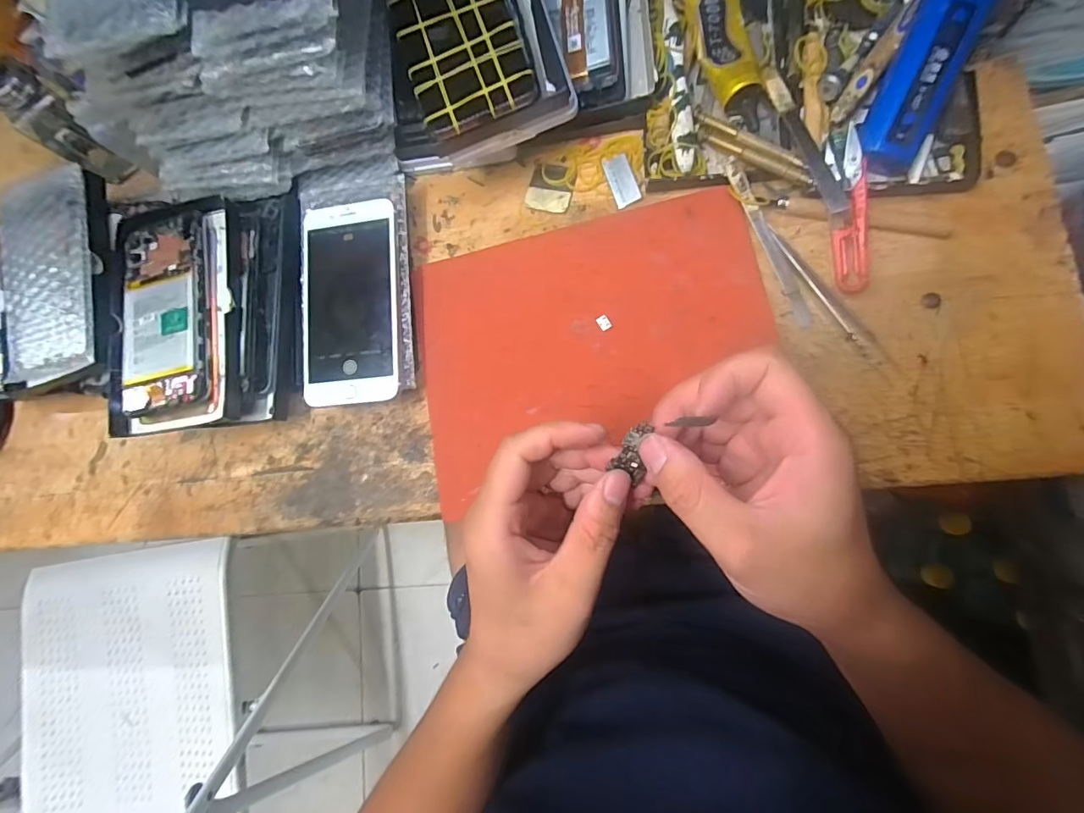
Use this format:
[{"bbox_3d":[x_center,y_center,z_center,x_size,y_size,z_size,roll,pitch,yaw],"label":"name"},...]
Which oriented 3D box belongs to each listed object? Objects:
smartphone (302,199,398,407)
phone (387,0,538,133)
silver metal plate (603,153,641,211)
[{"bbox_3d":[-0.149,-0.081,0.369,0.078,0.007,0.157,-5,84,10],"label":"smartphone"},{"bbox_3d":[-0.060,-0.260,0.325,0.076,0.011,0.154,-19,82,5],"label":"phone"},{"bbox_3d":[0.062,-0.175,0.370,0.019,0.004,0.040,-21,79,8],"label":"silver metal plate"}]

